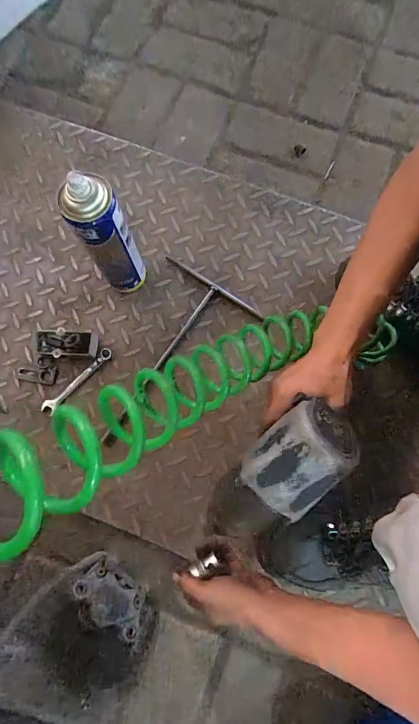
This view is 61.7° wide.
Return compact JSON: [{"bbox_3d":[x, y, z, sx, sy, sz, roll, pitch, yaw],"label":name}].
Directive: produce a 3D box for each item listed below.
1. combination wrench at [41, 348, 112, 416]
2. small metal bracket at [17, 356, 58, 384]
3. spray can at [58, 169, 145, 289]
[{"bbox_3d":[-0.209,0.029,0.552,0.023,0.013,0.138,44,83,8],"label":"combination wrench"},{"bbox_3d":[-0.274,0.011,0.557,0.062,0.004,0.041,10,80,3],"label":"small metal bracket"},{"bbox_3d":[-0.135,-0.160,0.478,0.070,0.223,0.054,-29,81,-4],"label":"spray can"}]

